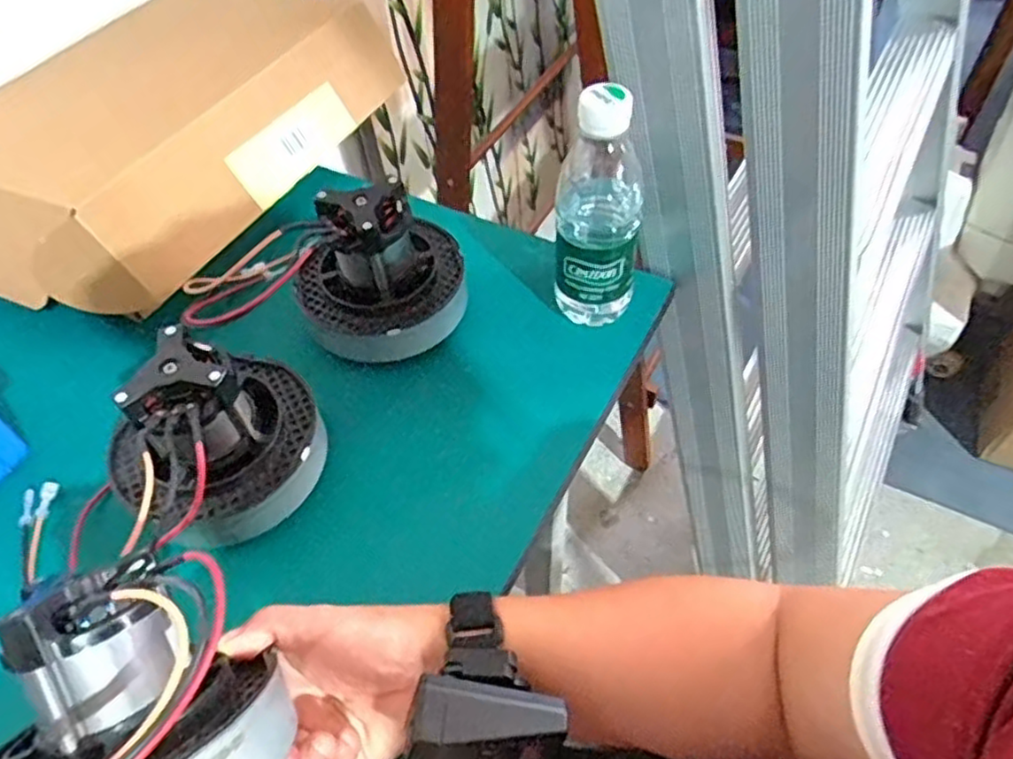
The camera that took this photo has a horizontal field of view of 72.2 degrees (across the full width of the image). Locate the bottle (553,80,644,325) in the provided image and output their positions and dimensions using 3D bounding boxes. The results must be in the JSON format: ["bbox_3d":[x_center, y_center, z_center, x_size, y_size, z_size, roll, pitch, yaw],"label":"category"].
[{"bbox_3d":[0.064,-0.114,0.483,0.060,0.173,0.046,2,52,6],"label":"bottle"}]

